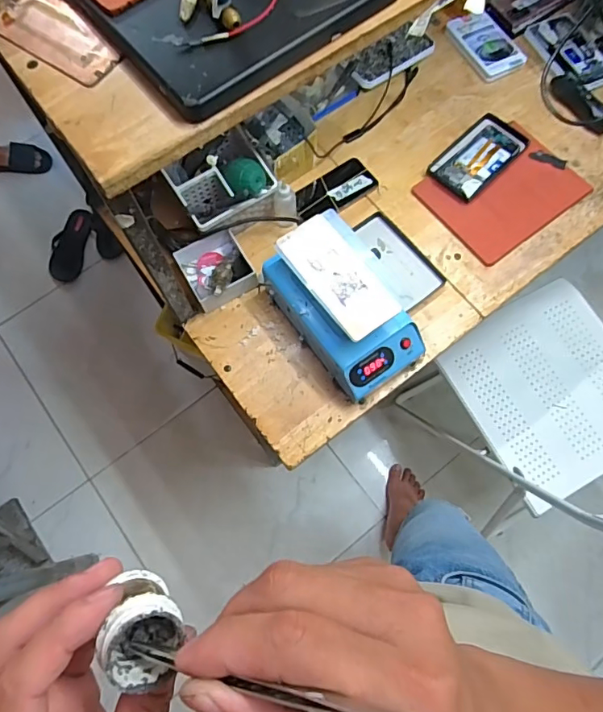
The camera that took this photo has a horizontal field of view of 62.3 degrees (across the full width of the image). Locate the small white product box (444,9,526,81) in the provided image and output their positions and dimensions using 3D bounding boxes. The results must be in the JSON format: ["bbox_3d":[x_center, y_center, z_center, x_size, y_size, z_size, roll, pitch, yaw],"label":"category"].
[{"bbox_3d":[0.352,-0.597,0.951,0.092,0.012,0.153,-29,78,2],"label":"small white product box"}]

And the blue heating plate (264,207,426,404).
[{"bbox_3d":[0.063,-0.071,0.755,0.130,0.144,0.241,-36,74,-11],"label":"blue heating plate"}]

